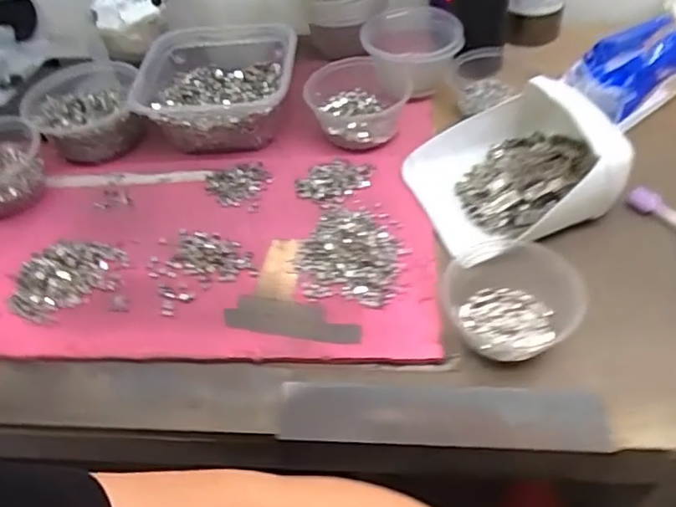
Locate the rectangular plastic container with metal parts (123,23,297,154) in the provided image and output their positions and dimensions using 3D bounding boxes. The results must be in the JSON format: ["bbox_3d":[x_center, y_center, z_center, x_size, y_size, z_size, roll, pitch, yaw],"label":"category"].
[{"bbox_3d":[-0.145,-0.193,0.712,0.188,0.075,0.157,-1,47,6],"label":"rectangular plastic container with metal parts"}]

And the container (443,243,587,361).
[{"bbox_3d":[0.148,0.035,0.512,0.104,0.042,0.112,28,57,29],"label":"container"}]

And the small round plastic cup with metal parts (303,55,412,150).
[{"bbox_3d":[0.023,-0.170,0.680,0.101,0.067,0.097,-3,47,4],"label":"small round plastic cup with metal parts"}]

